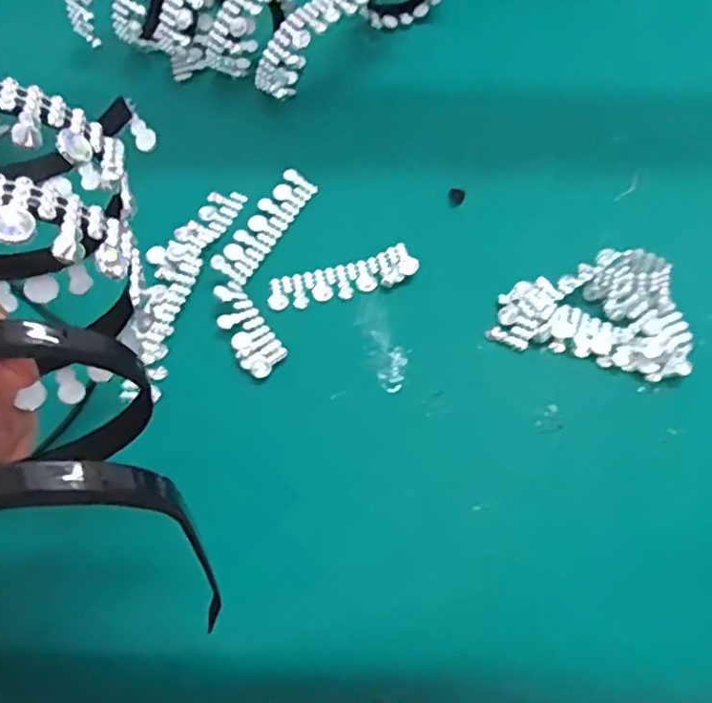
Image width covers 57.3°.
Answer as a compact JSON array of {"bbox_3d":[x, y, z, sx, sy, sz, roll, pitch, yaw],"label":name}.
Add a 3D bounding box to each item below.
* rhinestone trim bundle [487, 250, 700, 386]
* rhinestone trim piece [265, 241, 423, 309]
[{"bbox_3d":[0.122,-0.024,0.330,0.092,0.024,0.057,13,67,9],"label":"rhinestone trim bundle"},{"bbox_3d":[-0.008,-0.040,0.347,0.078,0.007,0.021,-14,66,-3],"label":"rhinestone trim piece"}]

